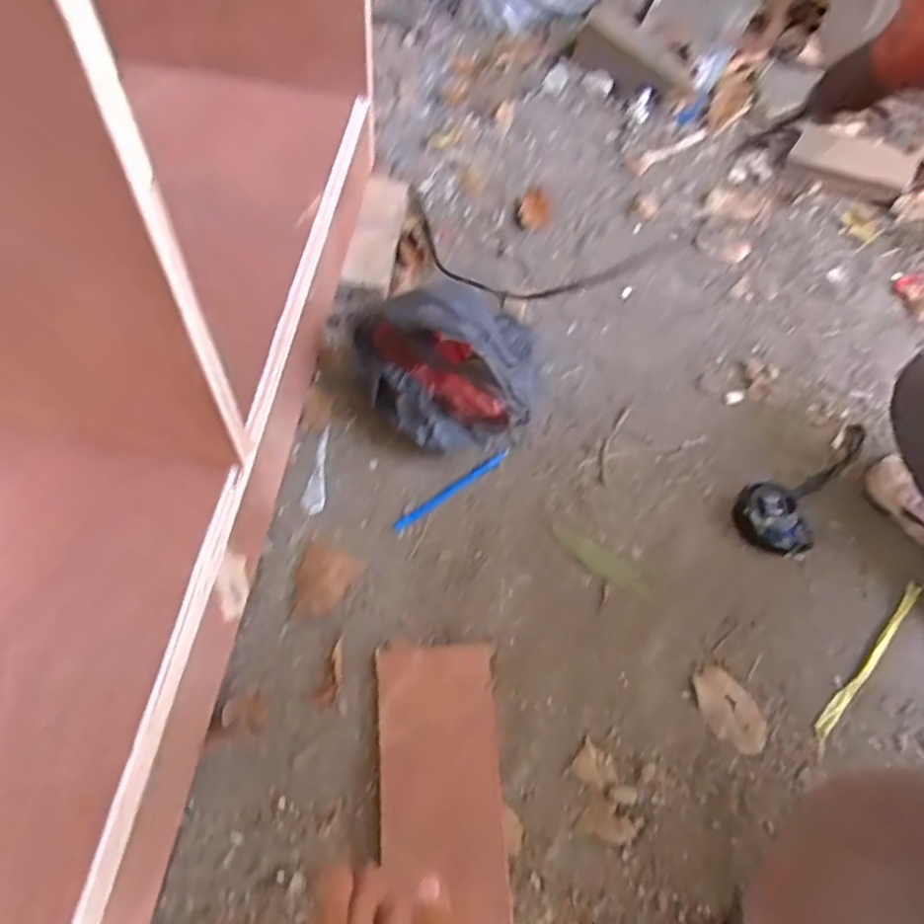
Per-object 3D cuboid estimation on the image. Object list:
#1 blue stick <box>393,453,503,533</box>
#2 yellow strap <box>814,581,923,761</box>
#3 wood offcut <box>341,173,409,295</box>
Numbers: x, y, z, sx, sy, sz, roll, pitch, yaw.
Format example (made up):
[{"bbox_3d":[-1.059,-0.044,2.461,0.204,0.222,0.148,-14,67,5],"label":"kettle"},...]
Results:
[{"bbox_3d":[-0.010,0.028,0.676,0.139,0.007,0.010,-34,66,-19],"label":"blue stick"},{"bbox_3d":[0.358,0.176,0.595,0.018,0.012,0.190,39,66,19],"label":"yellow strap"},{"bbox_3d":[-0.106,-0.291,0.844,0.058,0.021,0.187,5,59,1],"label":"wood offcut"}]

